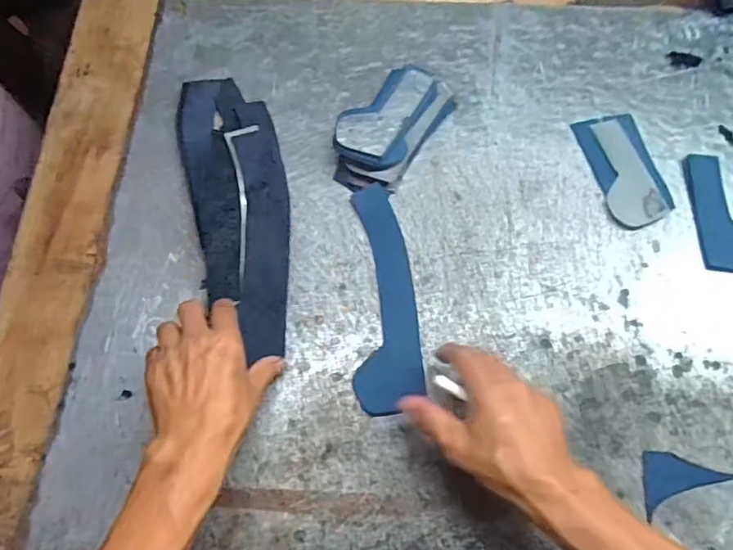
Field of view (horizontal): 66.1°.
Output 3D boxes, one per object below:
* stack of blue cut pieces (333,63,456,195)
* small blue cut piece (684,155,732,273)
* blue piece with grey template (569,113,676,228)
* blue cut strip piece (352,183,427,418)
[{"bbox_3d":[0.027,-0.163,0.601,0.080,0.040,0.166,30,70,12],"label":"stack of blue cut pieces"},{"bbox_3d":[0.363,-0.063,0.572,0.058,0.007,0.127,2,68,-2],"label":"small blue cut piece"},{"bbox_3d":[0.274,-0.113,0.597,0.068,0.005,0.132,-12,67,-5],"label":"blue piece with grey template"},{"bbox_3d":[0.018,0.017,0.544,0.059,0.006,0.227,-2,68,-1],"label":"blue cut strip piece"}]

